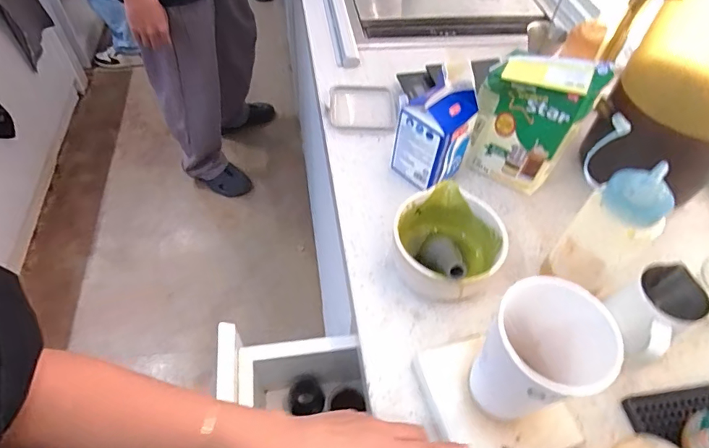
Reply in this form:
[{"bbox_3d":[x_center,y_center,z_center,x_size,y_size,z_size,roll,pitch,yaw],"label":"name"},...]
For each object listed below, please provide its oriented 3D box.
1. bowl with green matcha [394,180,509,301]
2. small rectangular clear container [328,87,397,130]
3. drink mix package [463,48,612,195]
[{"bbox_3d":[0.107,0.024,0.510,0.114,0.086,0.119,1,52,-1],"label":"bowl with green matcha"},{"bbox_3d":[0.012,-0.185,0.698,0.099,0.016,0.103,0,52,-2],"label":"small rectangular clear container"},{"bbox_3d":[0.221,-0.133,0.577,0.130,0.178,0.069,24,55,16],"label":"drink mix package"}]

